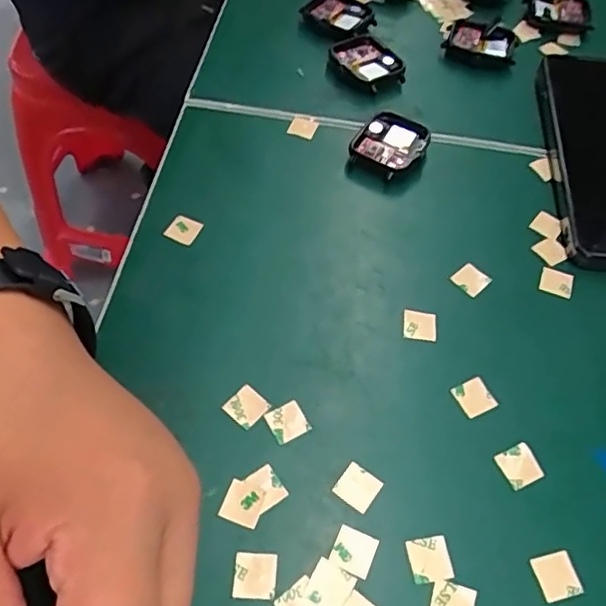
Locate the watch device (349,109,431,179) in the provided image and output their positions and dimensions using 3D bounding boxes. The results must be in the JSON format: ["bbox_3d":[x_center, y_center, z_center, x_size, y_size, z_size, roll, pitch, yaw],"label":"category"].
[{"bbox_3d":[0.048,-0.090,0.342,0.038,0.014,0.039,30,60,16],"label":"watch device"}]

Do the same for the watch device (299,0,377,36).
[{"bbox_3d":[0.025,-0.197,0.410,0.047,0.012,0.033,33,61,18],"label":"watch device"}]

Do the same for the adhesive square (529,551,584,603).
[{"bbox_3d":[0.096,0.102,0.223,0.015,0.004,0.015,-11,58,-10],"label":"adhesive square"}]

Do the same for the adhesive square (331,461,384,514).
[{"bbox_3d":[0.022,0.074,0.239,0.015,0.004,0.015,34,63,15],"label":"adhesive square"}]

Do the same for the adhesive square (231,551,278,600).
[{"bbox_3d":[-0.018,0.101,0.219,0.016,0.004,0.015,6,60,-2],"label":"adhesive square"}]

